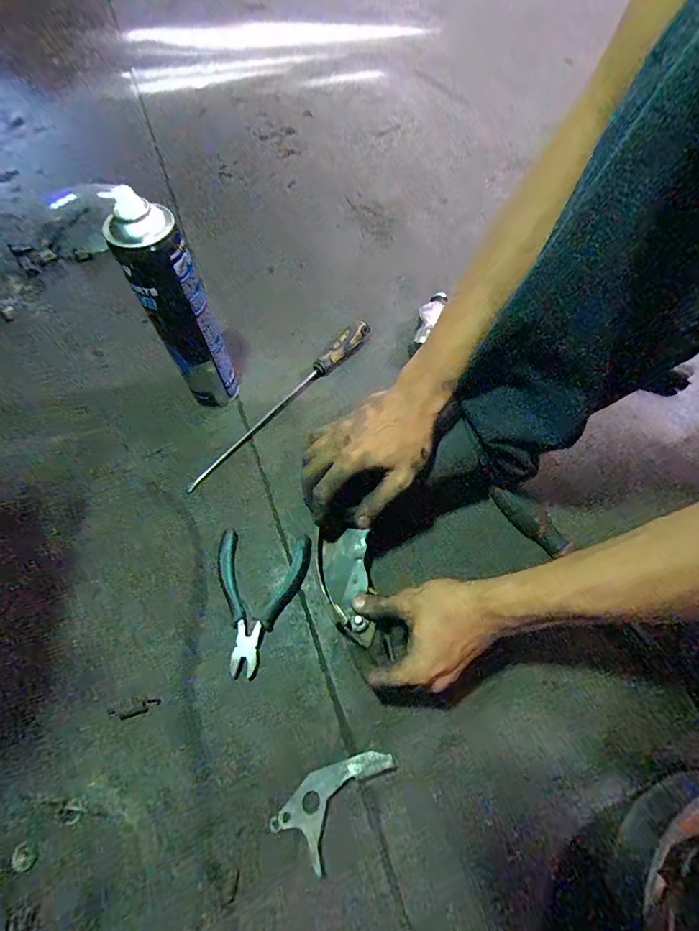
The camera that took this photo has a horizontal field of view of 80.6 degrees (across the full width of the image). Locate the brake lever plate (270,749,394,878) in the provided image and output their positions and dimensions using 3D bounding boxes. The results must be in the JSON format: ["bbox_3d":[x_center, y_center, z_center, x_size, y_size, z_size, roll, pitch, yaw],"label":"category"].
[{"bbox_3d":[-0.015,0.290,0.366,0.053,0.004,0.103,31,64,30],"label":"brake lever plate"}]

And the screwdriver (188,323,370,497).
[{"bbox_3d":[-0.092,-0.097,0.561,0.035,0.031,0.338,39,68,18],"label":"screwdriver"}]

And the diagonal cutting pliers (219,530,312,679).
[{"bbox_3d":[-0.098,0.143,0.440,0.097,0.016,0.144,4,62,1],"label":"diagonal cutting pliers"}]

